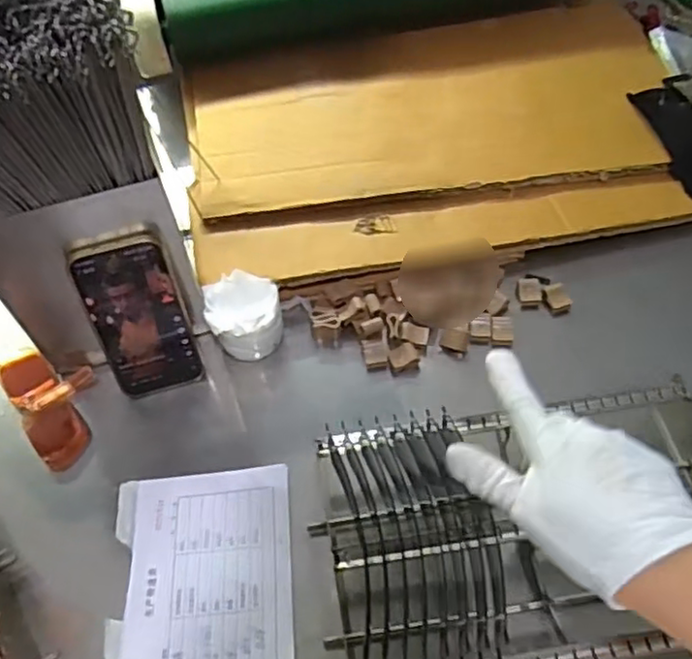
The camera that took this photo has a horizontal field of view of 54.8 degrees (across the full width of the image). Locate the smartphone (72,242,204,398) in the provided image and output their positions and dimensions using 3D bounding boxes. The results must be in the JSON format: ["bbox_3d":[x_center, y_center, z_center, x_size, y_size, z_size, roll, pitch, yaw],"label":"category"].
[{"bbox_3d":[-0.173,-0.003,0.570,0.072,0.154,0.008,-14,42,-10],"label":"smartphone"}]

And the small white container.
[{"bbox_3d":[-0.093,-0.008,0.627,0.066,0.064,0.069,0,57,0],"label":"small white container"}]

